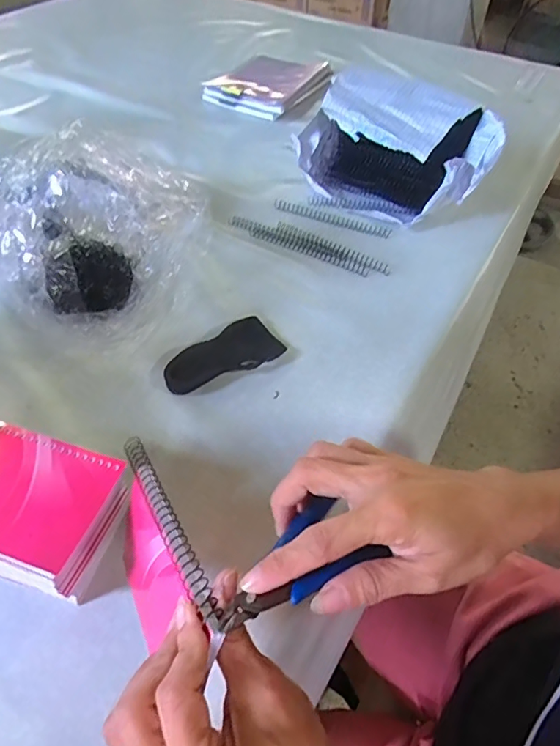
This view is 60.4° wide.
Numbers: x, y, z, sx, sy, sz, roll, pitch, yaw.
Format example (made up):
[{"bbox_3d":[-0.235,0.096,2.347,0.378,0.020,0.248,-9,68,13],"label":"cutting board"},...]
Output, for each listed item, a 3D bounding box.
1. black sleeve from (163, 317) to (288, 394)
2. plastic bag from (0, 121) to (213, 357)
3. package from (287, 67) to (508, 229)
[{"bbox_3d":[-0.053,-0.015,0.479,0.119,0.022,0.052,-35,60,-25],"label":"black sleeve"},{"bbox_3d":[-0.207,-0.149,0.523,0.235,0.113,0.203,30,57,20],"label":"plastic bag"},{"bbox_3d":[0.142,-0.283,0.621,0.252,0.134,0.107,27,56,18],"label":"package"}]

